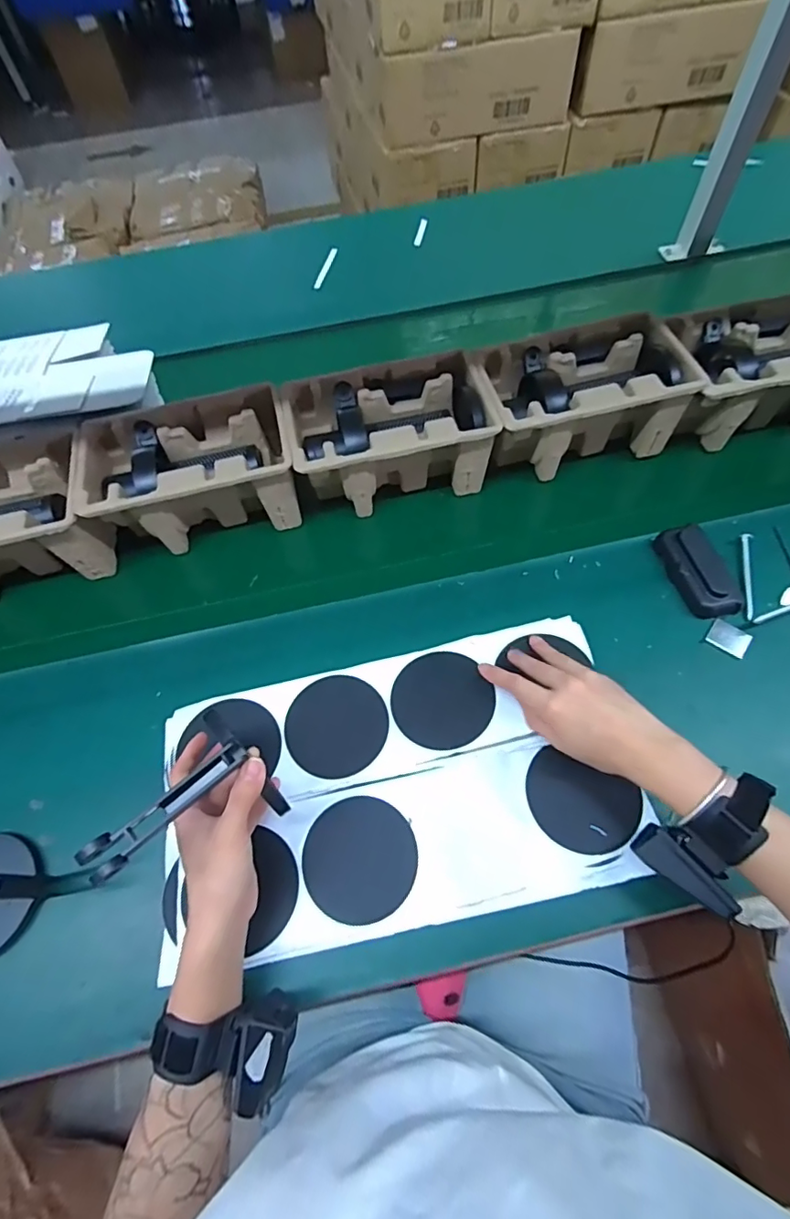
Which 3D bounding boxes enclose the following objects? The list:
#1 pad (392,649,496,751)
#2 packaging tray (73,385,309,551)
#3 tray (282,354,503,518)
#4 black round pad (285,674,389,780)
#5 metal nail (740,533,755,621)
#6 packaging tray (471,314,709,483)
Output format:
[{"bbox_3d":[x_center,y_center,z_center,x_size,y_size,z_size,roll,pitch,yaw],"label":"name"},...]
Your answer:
[{"bbox_3d":[0.043,0.083,0.479,0.092,0.004,0.088,-4,62,8],"label":"pad"},{"bbox_3d":[-0.232,-0.147,0.608,0.226,0.128,0.141,-13,58,-9],"label":"packaging tray"},{"bbox_3d":[-0.010,-0.203,0.609,0.217,0.104,0.138,-10,58,-7],"label":"tray"},{"bbox_3d":[-0.054,0.106,0.476,0.091,0.004,0.091,-2,62,4],"label":"black round pad"},{"bbox_3d":[0.371,-0.037,0.546,0.013,0.013,0.107,16,58,9],"label":"metal nail"},{"bbox_3d":[0.212,-0.247,0.617,0.225,0.109,0.130,-9,58,-7],"label":"packaging tray"}]

